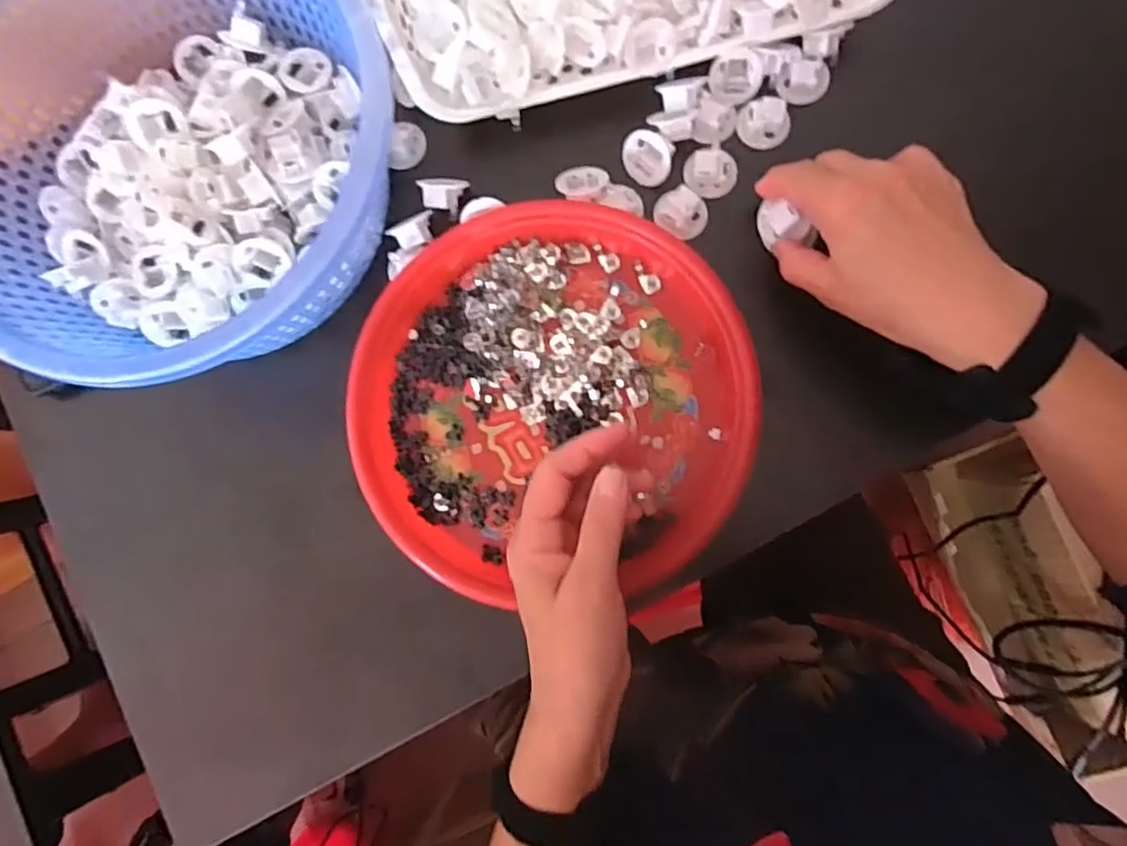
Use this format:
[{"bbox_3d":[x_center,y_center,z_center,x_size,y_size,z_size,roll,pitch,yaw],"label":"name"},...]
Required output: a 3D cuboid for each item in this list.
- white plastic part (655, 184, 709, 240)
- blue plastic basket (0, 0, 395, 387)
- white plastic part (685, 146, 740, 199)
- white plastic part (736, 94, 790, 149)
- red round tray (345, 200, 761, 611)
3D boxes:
[{"bbox_3d":[0.075,-0.134,0.412,0.033,0.014,0.028,26,86,8],"label":"white plastic part"},{"bbox_3d":[-0.233,-0.162,0.391,0.270,0.092,0.275,-39,81,0],"label":"blue plastic basket"},{"bbox_3d":[0.096,-0.161,0.417,0.031,0.021,0.025,-10,82,4],"label":"white plastic part"},{"bbox_3d":[0.129,-0.194,0.419,0.033,0.018,0.027,21,85,8],"label":"white plastic part"},{"bbox_3d":[-0.009,-0.017,0.395,0.232,0.031,0.229,0,85,4],"label":"red round tray"}]

